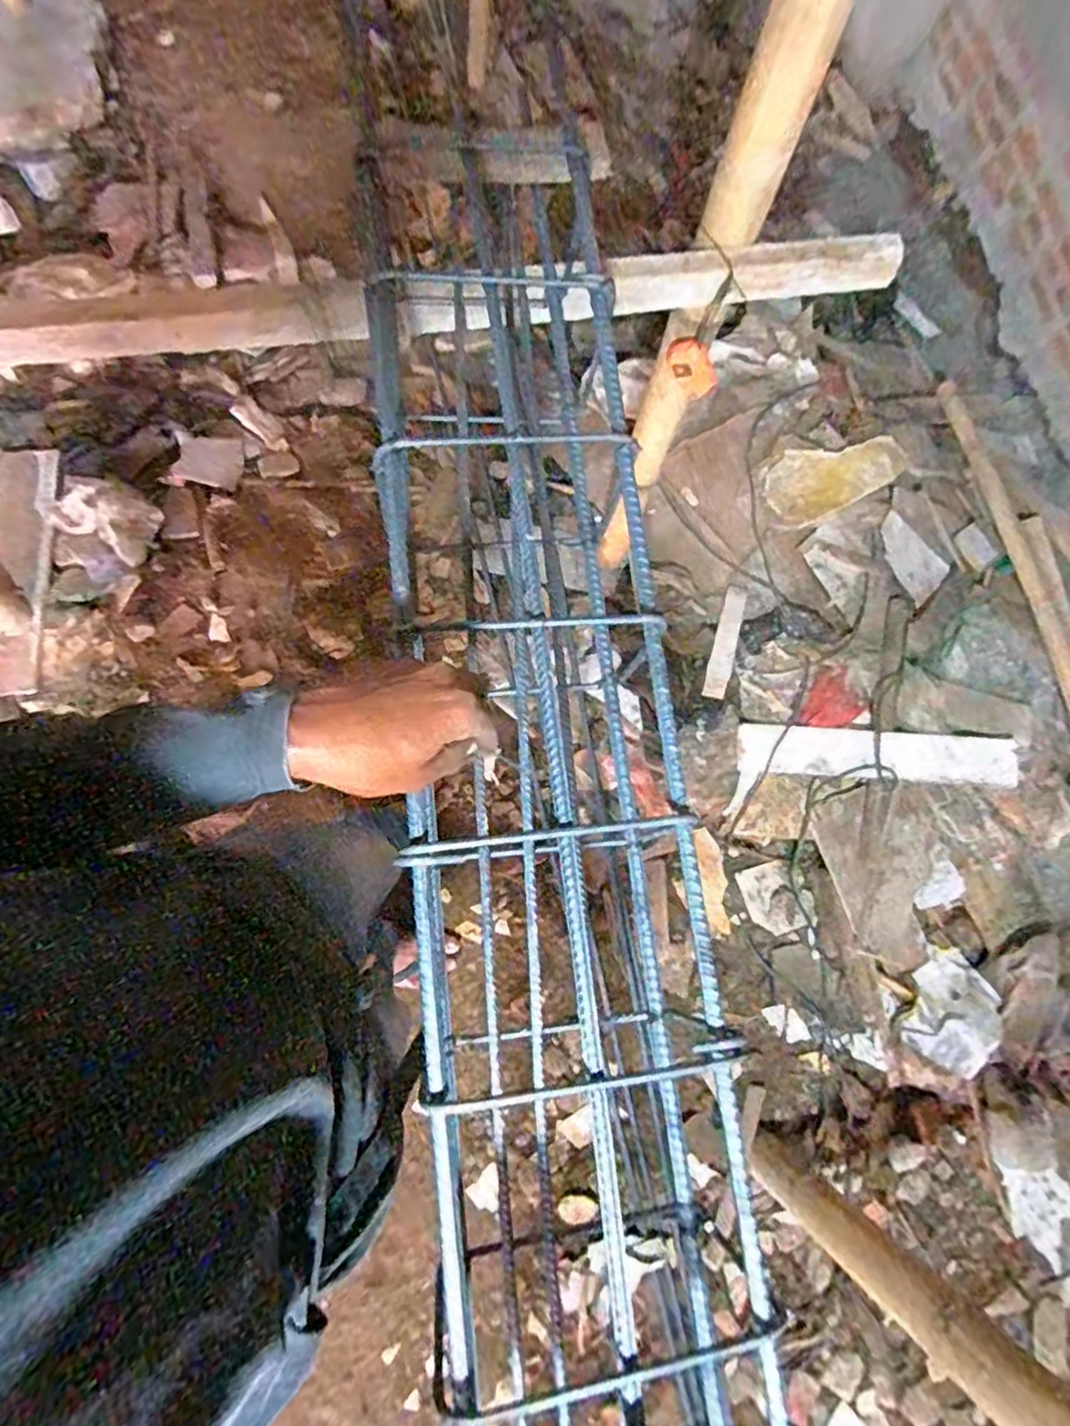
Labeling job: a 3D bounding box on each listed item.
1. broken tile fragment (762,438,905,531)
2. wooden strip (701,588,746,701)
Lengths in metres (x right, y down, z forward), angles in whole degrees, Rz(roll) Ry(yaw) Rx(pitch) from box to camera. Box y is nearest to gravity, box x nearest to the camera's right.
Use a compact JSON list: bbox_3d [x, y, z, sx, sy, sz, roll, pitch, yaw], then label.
[{"bbox_3d":[0.670,-0.541,1.479,0.326,0.014,0.163,-26,80,-10],"label":"broken tile fragment"},{"bbox_3d":[0.417,-0.156,1.450,0.050,0.011,0.258,16,76,-1],"label":"wooden strip"}]

